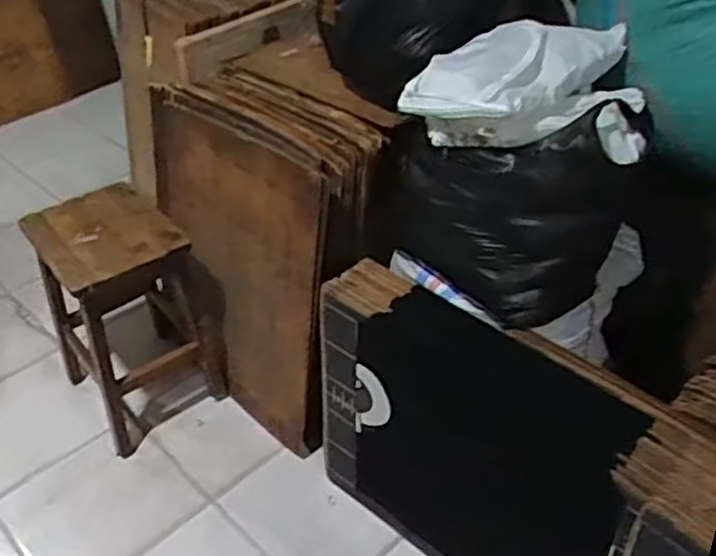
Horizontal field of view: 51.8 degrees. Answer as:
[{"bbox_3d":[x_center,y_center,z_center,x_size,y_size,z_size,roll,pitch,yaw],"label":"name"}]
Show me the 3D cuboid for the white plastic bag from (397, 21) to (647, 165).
[{"bbox_3d":[0.288,-0.312,1.288,0.408,0.153,0.234,-1,39,3],"label":"white plastic bag"}]

